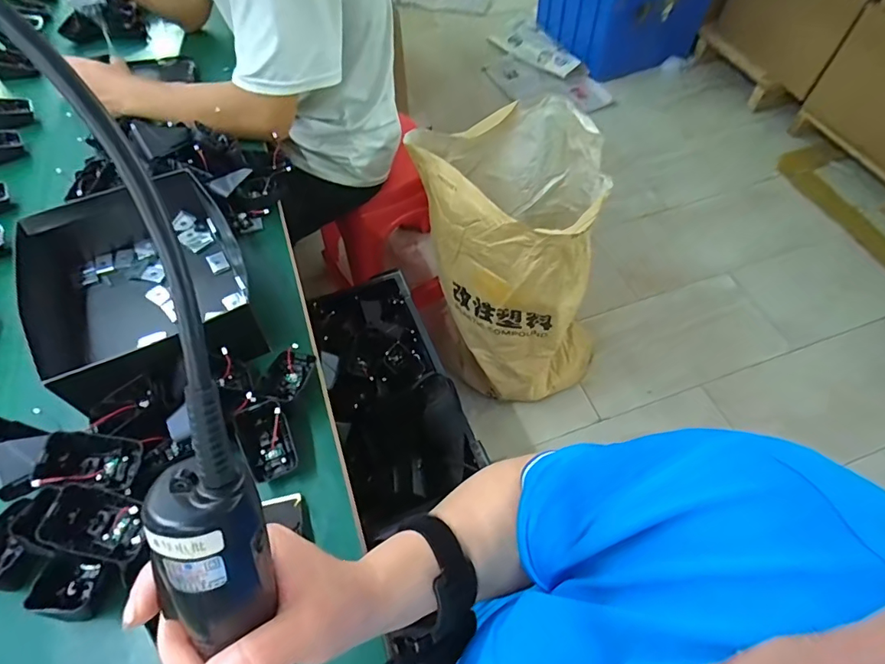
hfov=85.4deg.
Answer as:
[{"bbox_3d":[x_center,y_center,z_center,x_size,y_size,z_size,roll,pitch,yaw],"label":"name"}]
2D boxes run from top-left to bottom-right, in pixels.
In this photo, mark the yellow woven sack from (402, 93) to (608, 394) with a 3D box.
[{"bbox_3d":[0.167,-0.152,1.082,0.340,0.582,0.416,-22,59,-11],"label":"yellow woven sack"}]

